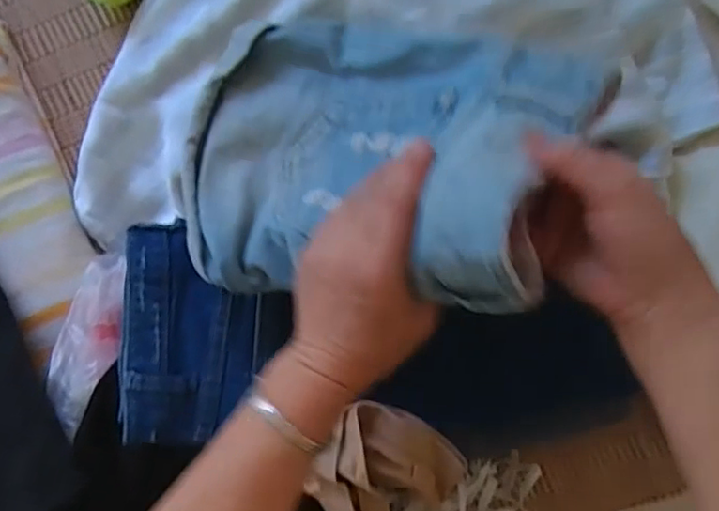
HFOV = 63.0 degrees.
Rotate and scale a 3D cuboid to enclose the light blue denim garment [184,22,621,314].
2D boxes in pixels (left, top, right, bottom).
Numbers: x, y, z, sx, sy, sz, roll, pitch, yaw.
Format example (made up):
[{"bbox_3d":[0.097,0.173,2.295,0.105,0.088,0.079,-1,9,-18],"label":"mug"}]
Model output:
[{"bbox_3d":[0.003,-0.072,0.369,0.264,0.080,0.195,3,68,39],"label":"light blue denim garment"}]

